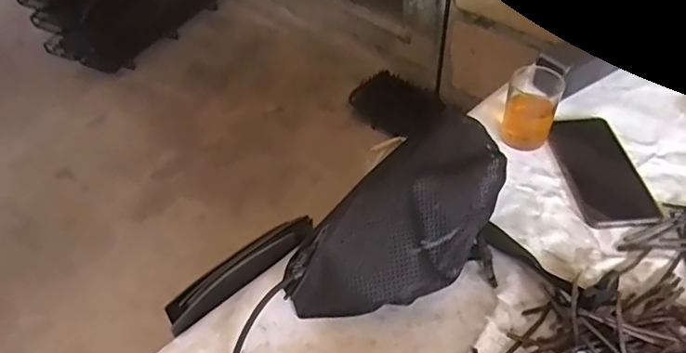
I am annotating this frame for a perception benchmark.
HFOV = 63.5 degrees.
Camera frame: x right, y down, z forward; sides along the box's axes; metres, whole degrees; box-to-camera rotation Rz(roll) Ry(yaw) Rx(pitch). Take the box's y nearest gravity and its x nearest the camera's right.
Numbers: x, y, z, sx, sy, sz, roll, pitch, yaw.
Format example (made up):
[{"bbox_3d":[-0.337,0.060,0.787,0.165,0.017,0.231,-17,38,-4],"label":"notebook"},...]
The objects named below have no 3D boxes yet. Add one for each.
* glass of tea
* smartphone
[{"bbox_3d":[0.224,-0.081,0.656,0.056,0.081,0.056,15,48,19],"label":"glass of tea"},{"bbox_3d":[0.285,-0.009,0.619,0.076,0.006,0.166,-4,44,1],"label":"smartphone"}]

